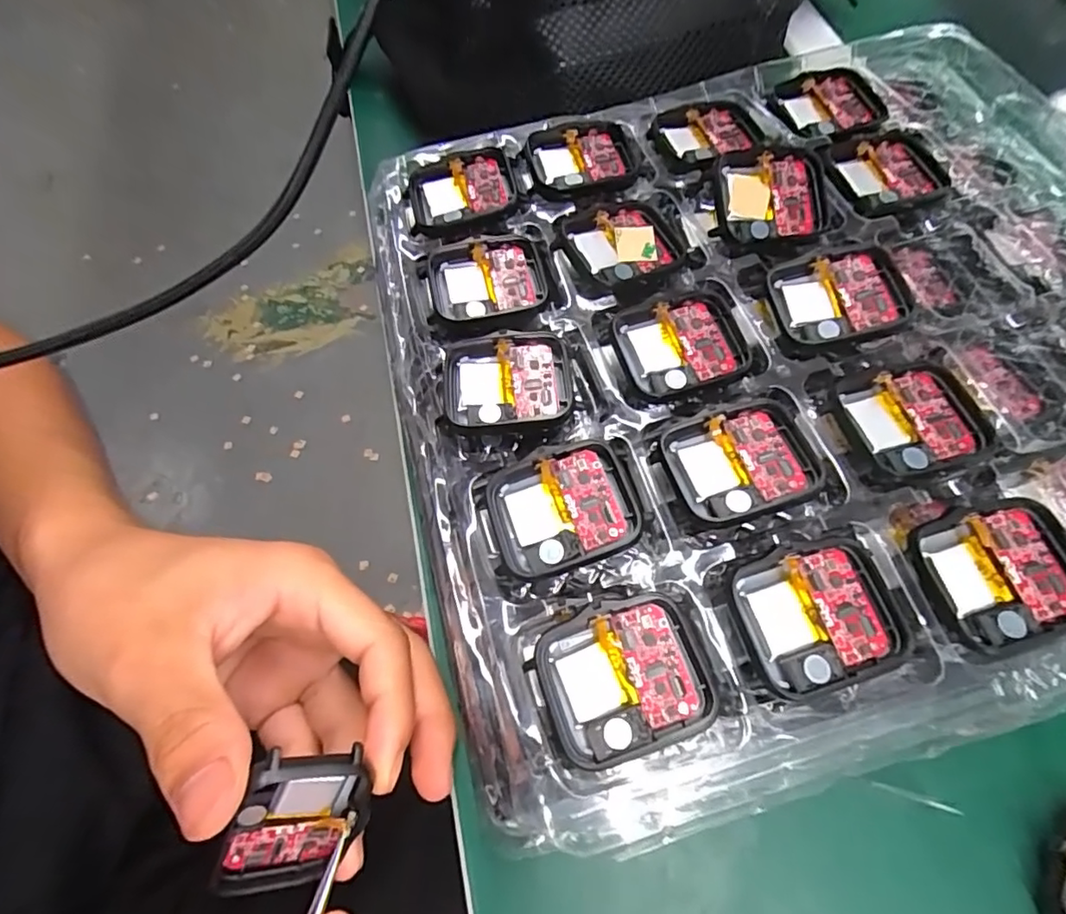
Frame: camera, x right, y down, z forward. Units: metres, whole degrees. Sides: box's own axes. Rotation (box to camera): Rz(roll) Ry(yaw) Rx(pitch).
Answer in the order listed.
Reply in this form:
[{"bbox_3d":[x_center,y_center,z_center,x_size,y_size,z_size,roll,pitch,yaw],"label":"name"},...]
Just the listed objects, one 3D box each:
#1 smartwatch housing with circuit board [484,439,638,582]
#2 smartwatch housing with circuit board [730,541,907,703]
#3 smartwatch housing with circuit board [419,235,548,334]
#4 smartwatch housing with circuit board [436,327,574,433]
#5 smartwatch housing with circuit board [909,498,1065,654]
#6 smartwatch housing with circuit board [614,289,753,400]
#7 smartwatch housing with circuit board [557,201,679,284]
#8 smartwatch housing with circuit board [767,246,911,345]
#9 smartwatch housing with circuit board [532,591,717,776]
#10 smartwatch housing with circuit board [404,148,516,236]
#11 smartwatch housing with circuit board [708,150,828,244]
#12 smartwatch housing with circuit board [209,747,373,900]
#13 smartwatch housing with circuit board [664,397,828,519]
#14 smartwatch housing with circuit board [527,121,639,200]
[{"bbox_3d":[0.009,0.017,0.172,0.043,0.012,0.037,-17,64,-6],"label":"smartwatch housing with circuit board"},{"bbox_3d":[0.080,0.043,0.155,0.043,0.007,0.036,-16,64,-6],"label":"smartwatch housing with circuit board"},{"bbox_3d":[-0.018,-0.065,0.212,0.045,0.007,0.042,-9,65,-3],"label":"smartwatch housing with circuit board"},{"bbox_3d":[-0.009,-0.025,0.191,0.043,0.006,0.037,-4,65,0],"label":"smartwatch housing with circuit board"},{"bbox_3d":[0.134,0.032,0.157,0.045,0.005,0.037,-15,65,-5],"label":"smartwatch housing with circuit board"},{"bbox_3d":[0.053,-0.040,0.195,0.044,0.006,0.037,-17,65,-6],"label":"smartwatch housing with circuit board"},{"bbox_3d":[0.034,-0.083,0.216,0.041,0.007,0.035,-20,66,-8],"label":"smartwatch housing with circuit board"},{"bbox_3d":[0.109,-0.056,0.197,0.044,0.013,0.035,-9,65,-2],"label":"smartwatch housing with circuit board"},{"bbox_3d":[0.024,0.060,0.151,0.043,0.008,0.038,-14,64,-5],"label":"smartwatch housing with circuit board"},{"bbox_3d":[-0.029,-0.109,0.228,0.043,0.009,0.033,-9,65,-3],"label":"smartwatch housing with circuit board"},{"bbox_3d":[0.092,-0.100,0.215,0.042,0.005,0.036,-1,86,-2],"label":"smartwatch housing with circuit board"},{"bbox_3d":[-0.066,0.104,0.160,0.007,0.037,0.046,40,110,55],"label":"smartwatch housing with circuit board"},{"bbox_3d":[0.066,0.001,0.174,0.042,0.009,0.036,-12,64,-4],"label":"smartwatch housing with circuit board"},{"bbox_3d":[0.021,-0.124,0.232,0.044,0.007,0.040,-9,65,-3],"label":"smartwatch housing with circuit board"}]

